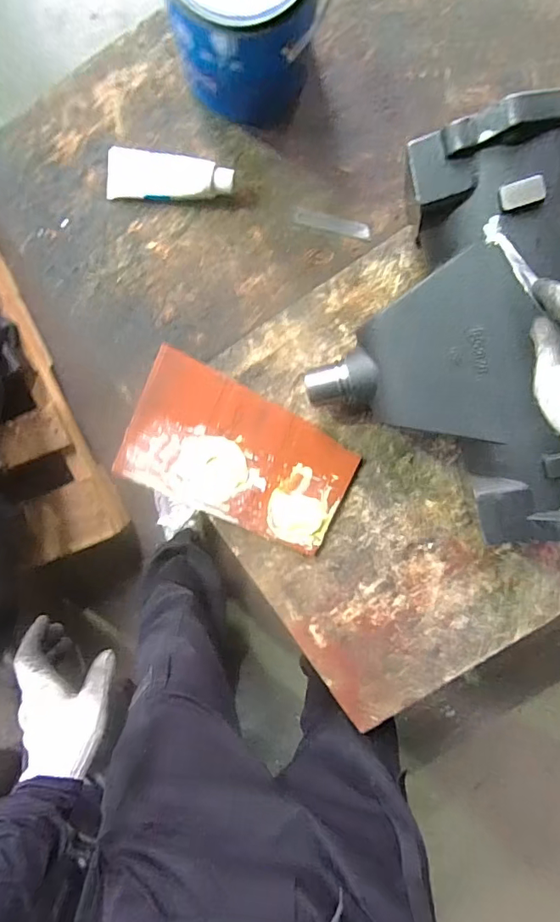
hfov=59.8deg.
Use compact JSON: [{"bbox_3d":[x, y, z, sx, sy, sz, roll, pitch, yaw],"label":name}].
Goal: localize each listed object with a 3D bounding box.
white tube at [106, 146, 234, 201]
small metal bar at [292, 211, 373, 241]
[{"bbox_3d":[-0.131,-0.341,0.576,0.149,0.029,0.055,3,98,-3],"label":"white tube"},{"bbox_3d":[0.066,-0.295,0.606,0.095,0.004,0.018,11,98,-4],"label":"small metal bar"}]

